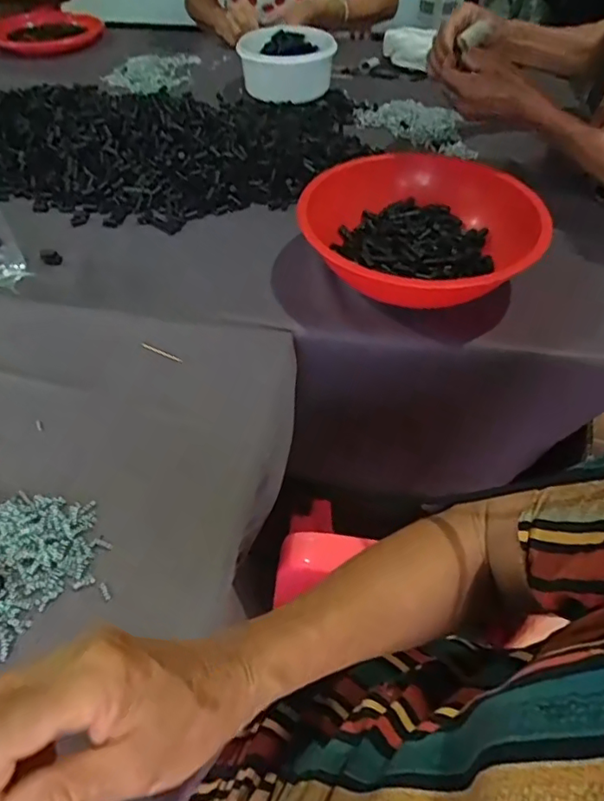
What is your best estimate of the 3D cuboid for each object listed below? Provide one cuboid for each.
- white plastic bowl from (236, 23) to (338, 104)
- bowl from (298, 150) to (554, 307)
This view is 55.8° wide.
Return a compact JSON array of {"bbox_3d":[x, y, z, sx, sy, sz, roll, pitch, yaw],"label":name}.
[{"bbox_3d":[-0.026,-0.538,0.931,0.146,0.087,0.187,4,49,4],"label":"white plastic bowl"},{"bbox_3d":[0.122,-0.161,0.592,0.212,0.088,0.225,1,48,-1],"label":"bowl"}]

